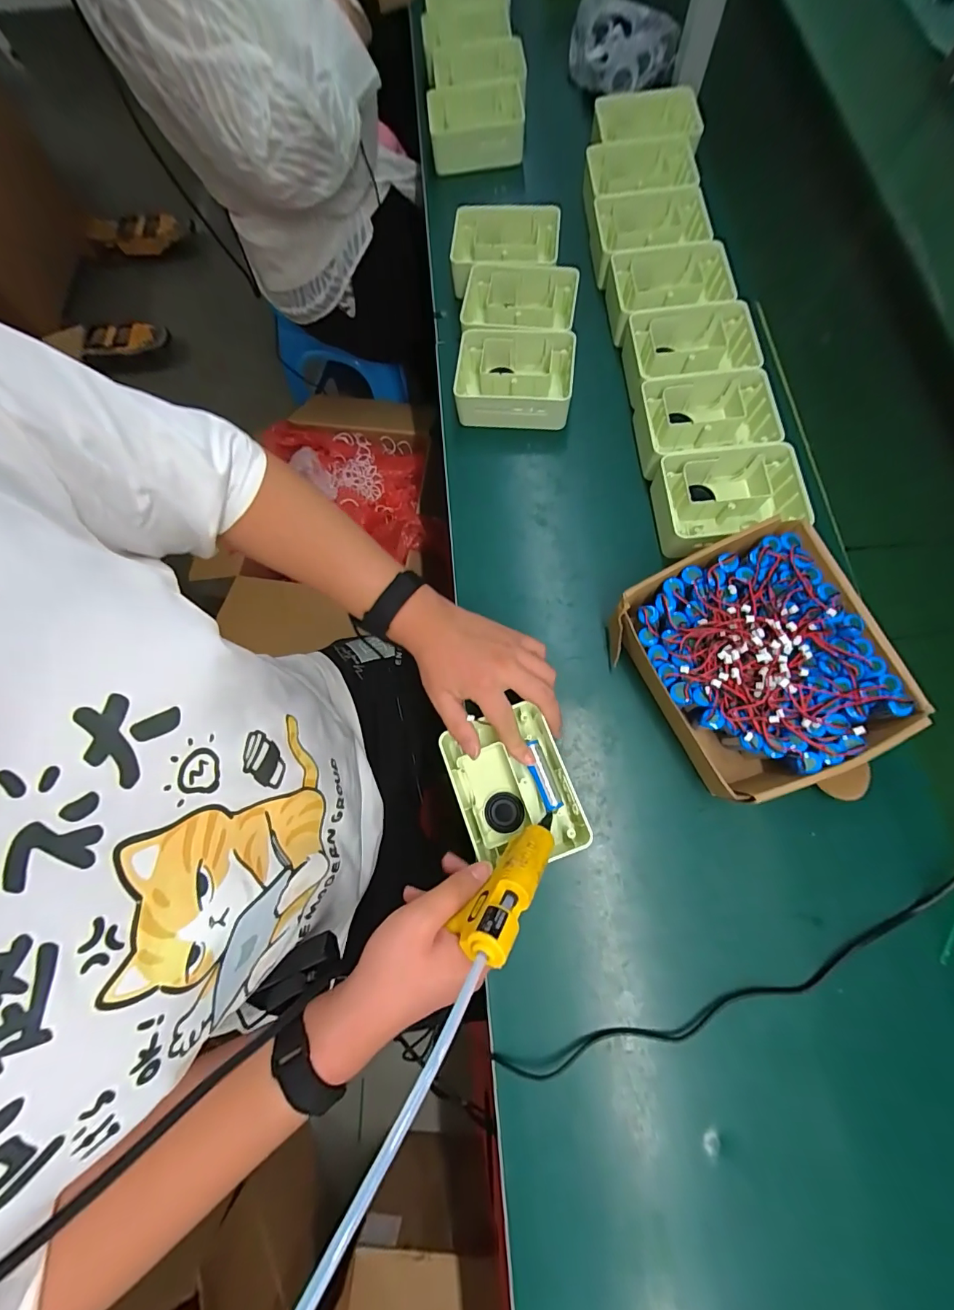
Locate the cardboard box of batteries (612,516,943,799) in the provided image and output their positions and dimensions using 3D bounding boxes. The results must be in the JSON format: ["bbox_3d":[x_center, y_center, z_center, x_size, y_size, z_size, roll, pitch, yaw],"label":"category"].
[{"bbox_3d":[0.269,0.018,0.429,0.211,0.100,0.245,-25,73,0],"label":"cardboard box of batteries"}]

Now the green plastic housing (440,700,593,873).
[{"bbox_3d":[0.034,0.131,0.433,0.107,0.047,0.142,-18,73,-6],"label":"green plastic housing"}]

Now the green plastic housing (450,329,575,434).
[{"bbox_3d":[0.049,-0.348,0.568,0.143,0.054,0.109,2,75,7],"label":"green plastic housing"}]

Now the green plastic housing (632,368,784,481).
[{"bbox_3d":[0.268,-0.270,0.534,0.150,0.061,0.106,-7,74,5],"label":"green plastic housing"}]

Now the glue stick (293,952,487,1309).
[{"bbox_3d":[-0.041,0.258,0.246,0.009,0.009,0.181,34,51,10],"label":"glue stick"}]

